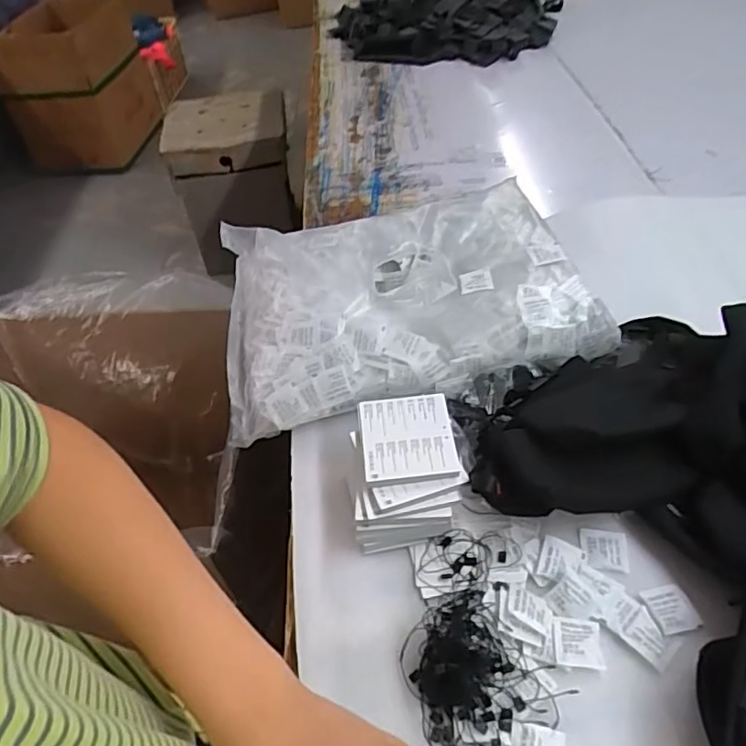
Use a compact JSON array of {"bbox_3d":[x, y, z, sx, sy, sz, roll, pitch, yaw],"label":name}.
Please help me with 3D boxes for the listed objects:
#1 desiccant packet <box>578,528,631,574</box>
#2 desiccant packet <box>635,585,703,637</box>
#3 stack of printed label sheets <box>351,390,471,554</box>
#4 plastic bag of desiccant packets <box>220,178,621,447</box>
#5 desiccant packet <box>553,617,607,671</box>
[{"bbox_3d":[0.219,0.168,0.564,0.042,0.005,0.040,5,47,11],"label":"desiccant packet"},{"bbox_3d":[0.260,0.206,0.519,0.037,0.004,0.040,-11,46,-4],"label":"desiccant packet"},{"bbox_3d":[0.035,0.096,0.601,0.107,0.066,0.142,-5,46,1],"label":"stack of printed label sheets"},{"bbox_3d":[0.034,-0.114,0.781,0.457,0.068,0.368,-10,46,-3],"label":"plastic bag of desiccant packets"},{"bbox_3d":[0.175,0.230,0.508,0.039,0.007,0.040,3,47,9],"label":"desiccant packet"}]

